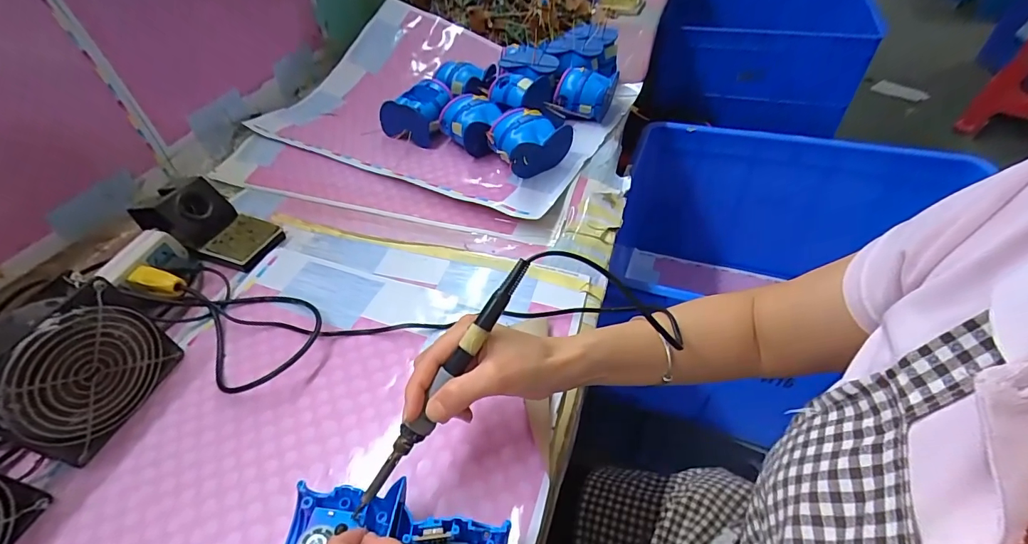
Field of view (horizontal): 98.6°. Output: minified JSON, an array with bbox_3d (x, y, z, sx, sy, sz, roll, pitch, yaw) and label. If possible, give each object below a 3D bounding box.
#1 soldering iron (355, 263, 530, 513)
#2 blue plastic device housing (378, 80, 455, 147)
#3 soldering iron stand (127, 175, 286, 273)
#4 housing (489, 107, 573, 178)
[{"bbox_3d":[-0.050,0.080,0.310,0.018,0.017,0.208,31,88,28],"label":"soldering iron"},{"bbox_3d":[-0.149,-0.248,0.682,0.102,0.060,0.082,12,48,14],"label":"blue plastic device housing"},{"bbox_3d":[-0.376,-0.063,0.540,0.153,0.070,0.071,14,48,15],"label":"soldering iron stand"},{"bbox_3d":[0.016,-0.175,0.602,0.093,0.069,0.094,-26,50,-21],"label":"housing"}]

